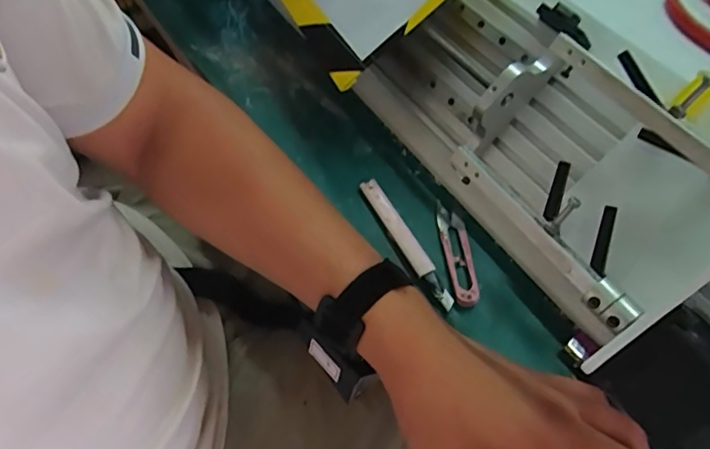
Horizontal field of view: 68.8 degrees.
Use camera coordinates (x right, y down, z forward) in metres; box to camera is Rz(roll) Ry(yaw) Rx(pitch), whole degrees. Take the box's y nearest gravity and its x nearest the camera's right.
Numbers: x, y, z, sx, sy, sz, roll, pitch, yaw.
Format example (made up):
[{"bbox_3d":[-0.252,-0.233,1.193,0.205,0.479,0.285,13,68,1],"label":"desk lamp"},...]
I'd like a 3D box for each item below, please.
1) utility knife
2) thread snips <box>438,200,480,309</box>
[{"bbox_3d":[0.041,0.012,0.426,0.016,0.008,0.130,-22,60,-15],"label":"utility knife"},{"bbox_3d":[0.083,0.021,0.422,0.022,0.014,0.097,-3,57,-3],"label":"thread snips"}]

